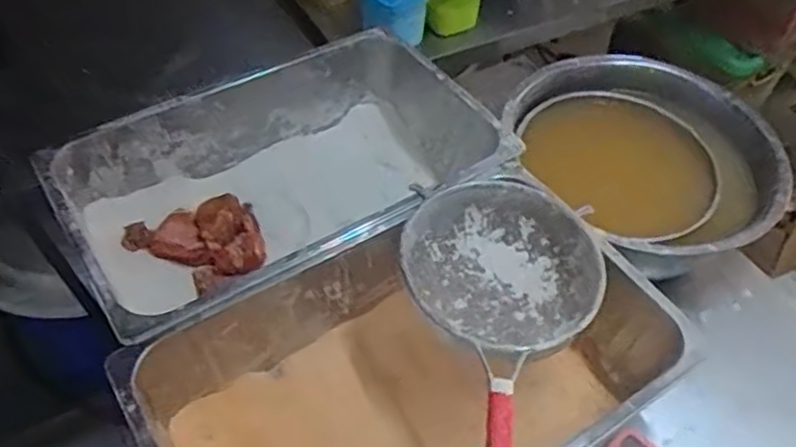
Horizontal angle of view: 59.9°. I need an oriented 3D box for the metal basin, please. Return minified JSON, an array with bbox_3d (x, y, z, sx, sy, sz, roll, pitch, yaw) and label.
[{"bbox_3d":[0.341,-0.076,0.973,0.325,0.137,0.342,1,50,-2],"label":"metal basin"}]

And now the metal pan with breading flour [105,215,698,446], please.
[{"bbox_3d":[0.019,0.186,0.761,0.524,0.191,0.324,-27,57,-23],"label":"metal pan with breading flour"}]

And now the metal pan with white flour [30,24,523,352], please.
[{"bbox_3d":[-0.139,-0.047,0.927,0.546,0.160,0.333,-28,57,-24],"label":"metal pan with white flour"}]

